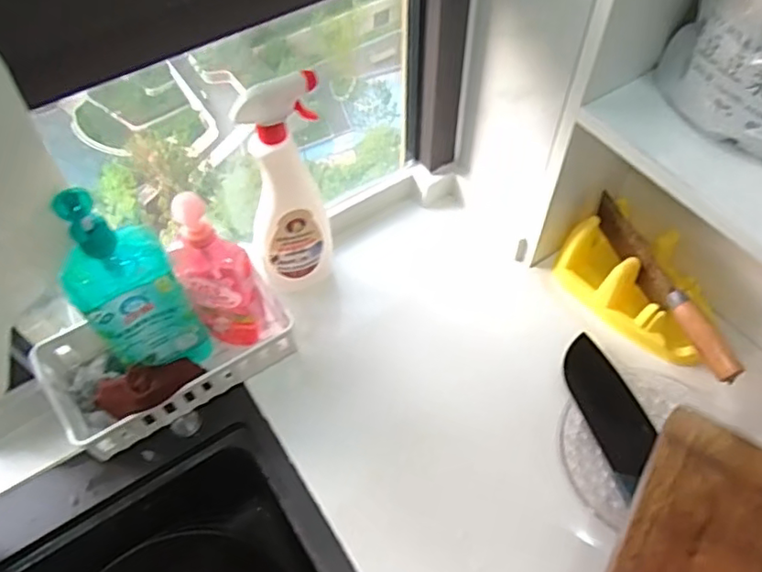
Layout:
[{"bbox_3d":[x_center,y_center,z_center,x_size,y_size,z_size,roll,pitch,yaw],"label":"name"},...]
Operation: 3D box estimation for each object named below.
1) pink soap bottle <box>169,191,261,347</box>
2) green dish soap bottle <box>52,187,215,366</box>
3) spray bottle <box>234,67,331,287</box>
[{"bbox_3d":[-0.179,-0.006,0.663,0.072,0.233,0.053,-23,58,-13],"label":"pink soap bottle"},{"bbox_3d":[-0.258,0.007,0.617,0.103,0.268,0.068,-38,63,-21],"label":"green dish soap bottle"},{"bbox_3d":[-0.105,-0.098,0.668,0.108,0.275,0.050,-32,61,-18],"label":"spray bottle"}]

